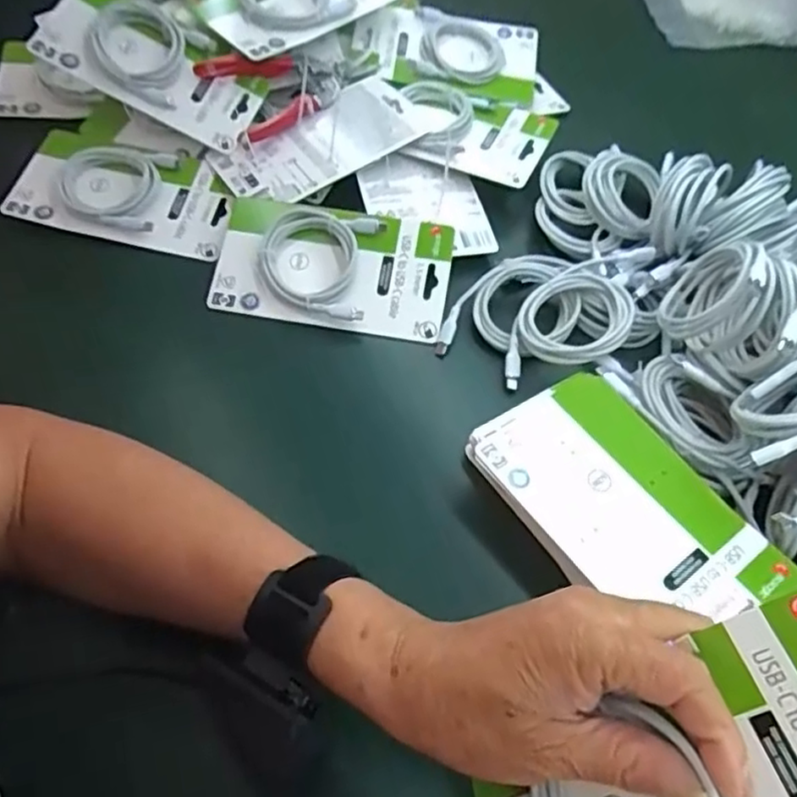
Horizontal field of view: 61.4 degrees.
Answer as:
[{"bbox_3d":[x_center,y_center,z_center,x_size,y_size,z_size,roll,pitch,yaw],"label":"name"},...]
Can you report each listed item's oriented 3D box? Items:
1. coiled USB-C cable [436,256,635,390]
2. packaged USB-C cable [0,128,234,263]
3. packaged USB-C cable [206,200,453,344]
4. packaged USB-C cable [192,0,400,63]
[{"bbox_3d":[0.107,-0.064,0.502,0.122,0.035,0.120,27,61,14],"label":"coiled USB-C cable"},{"bbox_3d":[-0.223,-0.175,0.562,0.179,0.025,0.098,10,58,4],"label":"packaged USB-C cable"},{"bbox_3d":[-0.050,-0.104,0.524,0.179,0.019,0.097,10,76,2],"label":"packaged USB-C cable"},{"bbox_3d":[-0.095,-0.381,0.628,0.189,0.029,0.108,-39,67,-23],"label":"packaged USB-C cable"}]

